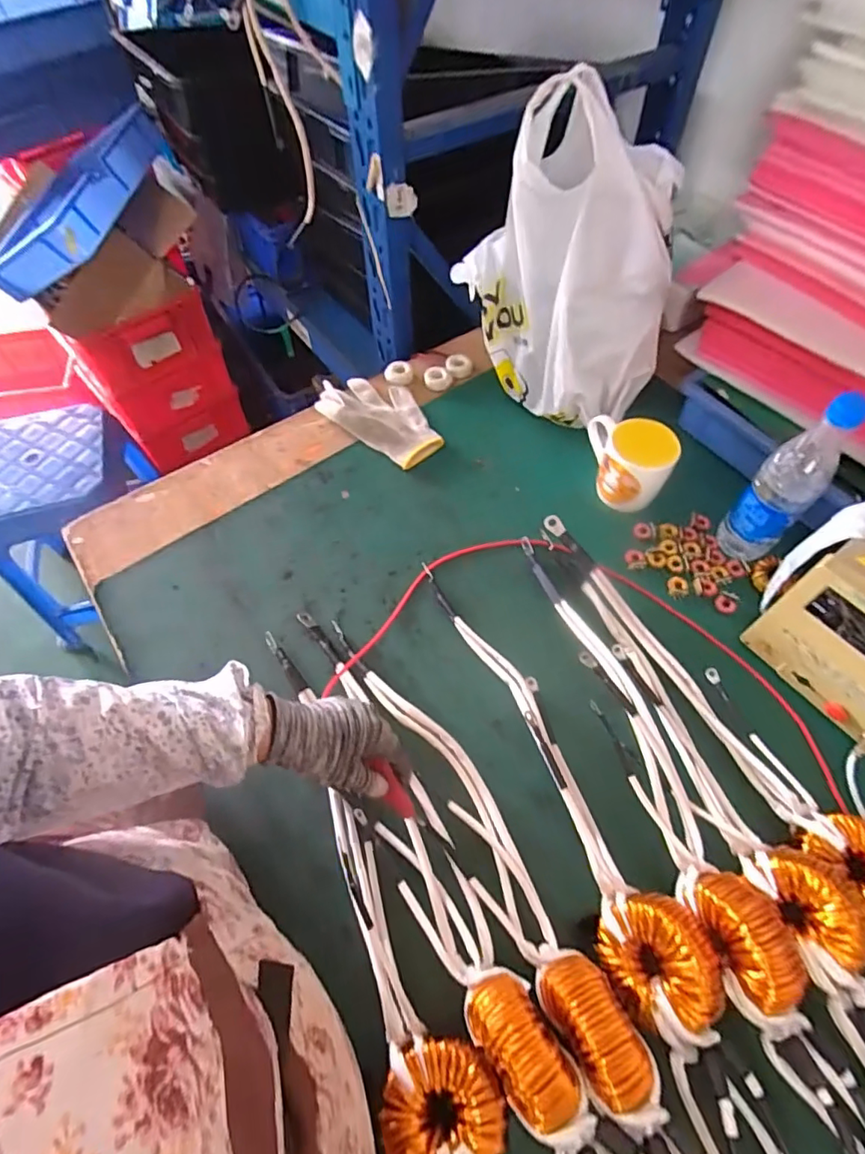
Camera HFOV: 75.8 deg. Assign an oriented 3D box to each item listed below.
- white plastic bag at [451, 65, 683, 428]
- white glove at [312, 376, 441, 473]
[{"bbox_3d":[0.189,-0.378,0.708,0.252,0.339,0.198,34,66,20],"label":"white plastic bag"},{"bbox_3d":[-0.072,-0.243,0.820,0.204,0.029,0.117,34,66,20],"label":"white glove"}]

